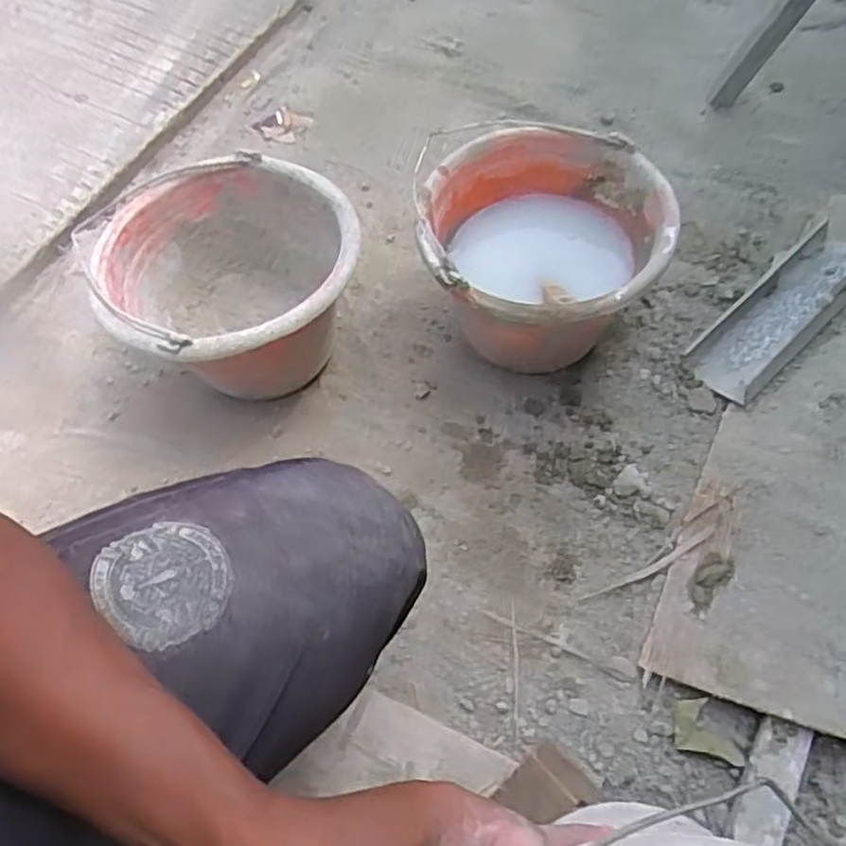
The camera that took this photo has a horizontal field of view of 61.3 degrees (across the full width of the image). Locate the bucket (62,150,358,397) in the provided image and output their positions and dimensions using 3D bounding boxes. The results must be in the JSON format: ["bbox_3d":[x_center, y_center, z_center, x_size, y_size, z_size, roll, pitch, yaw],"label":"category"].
[{"bbox_3d":[-0.181,-0.128,0.729,0.237,0.160,0.231,-2,61,3],"label":"bucket"}]

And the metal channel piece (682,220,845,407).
[{"bbox_3d":[0.381,-0.120,0.752,0.240,0.041,0.089,-38,65,-16],"label":"metal channel piece"}]

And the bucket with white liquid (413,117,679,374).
[{"bbox_3d":[0.106,-0.160,0.719,0.243,0.163,0.224,-2,61,3],"label":"bucket with white liquid"}]

